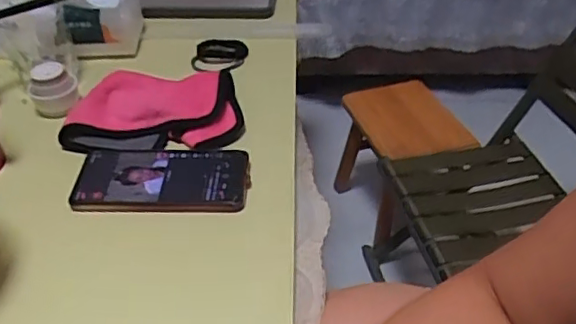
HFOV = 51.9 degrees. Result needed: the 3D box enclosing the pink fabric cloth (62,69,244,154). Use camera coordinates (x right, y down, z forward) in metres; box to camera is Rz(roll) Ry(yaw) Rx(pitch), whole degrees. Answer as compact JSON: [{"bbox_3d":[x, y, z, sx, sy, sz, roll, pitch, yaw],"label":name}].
[{"bbox_3d":[-0.147,-0.059,0.641,0.185,0.025,0.128,-8,40,-7],"label":"pink fabric cloth"}]

